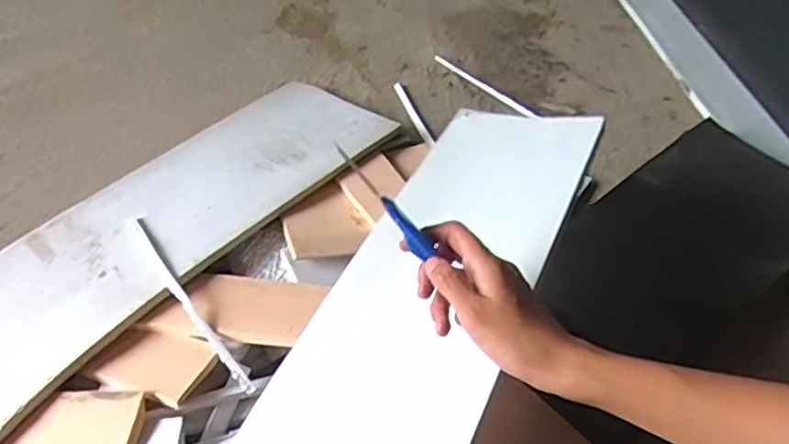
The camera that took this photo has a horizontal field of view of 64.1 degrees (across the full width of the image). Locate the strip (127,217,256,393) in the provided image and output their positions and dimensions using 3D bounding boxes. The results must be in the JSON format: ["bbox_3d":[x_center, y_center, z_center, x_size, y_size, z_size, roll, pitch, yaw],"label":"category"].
[{"bbox_3d":[-0.221,0.070,0.647,0.017,0.021,0.267,-30,56,-26],"label":"strip"}]

